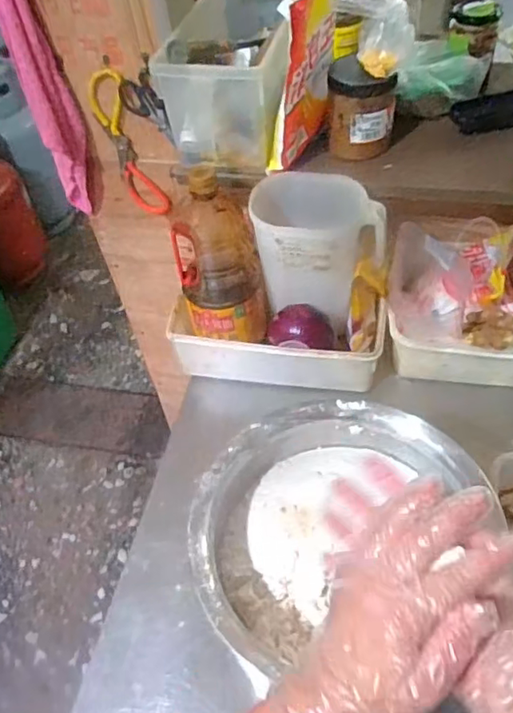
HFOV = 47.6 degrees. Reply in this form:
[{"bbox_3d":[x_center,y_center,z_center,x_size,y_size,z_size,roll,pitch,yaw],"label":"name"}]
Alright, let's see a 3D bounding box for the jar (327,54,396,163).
[{"bbox_3d":[0.133,-0.311,0.739,0.082,0.105,0.069,0,50,6],"label":"jar"}]

